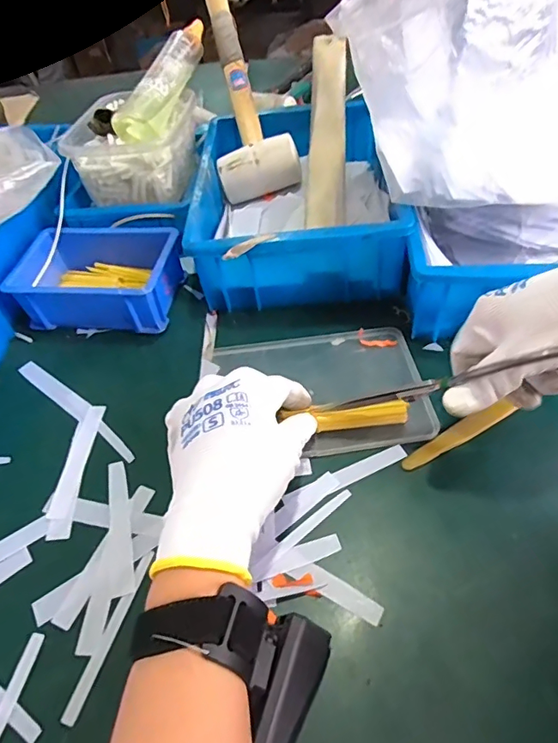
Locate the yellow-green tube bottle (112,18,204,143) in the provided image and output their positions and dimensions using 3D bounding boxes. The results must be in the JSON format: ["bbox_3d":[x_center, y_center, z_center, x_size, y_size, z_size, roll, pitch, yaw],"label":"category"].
[{"bbox_3d":[-0.130,-0.325,0.557,0.056,0.066,0.205,4,50,7],"label":"yellow-green tube bottle"}]

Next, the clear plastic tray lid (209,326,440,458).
[{"bbox_3d":[0.035,0.012,0.409,0.164,0.010,0.123,-8,50,-3],"label":"clear plastic tray lid"}]

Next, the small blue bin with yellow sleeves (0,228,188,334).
[{"bbox_3d":[-0.171,-0.089,0.477,0.145,0.058,0.100,3,50,7],"label":"small blue bin with yellow sleeves"}]

